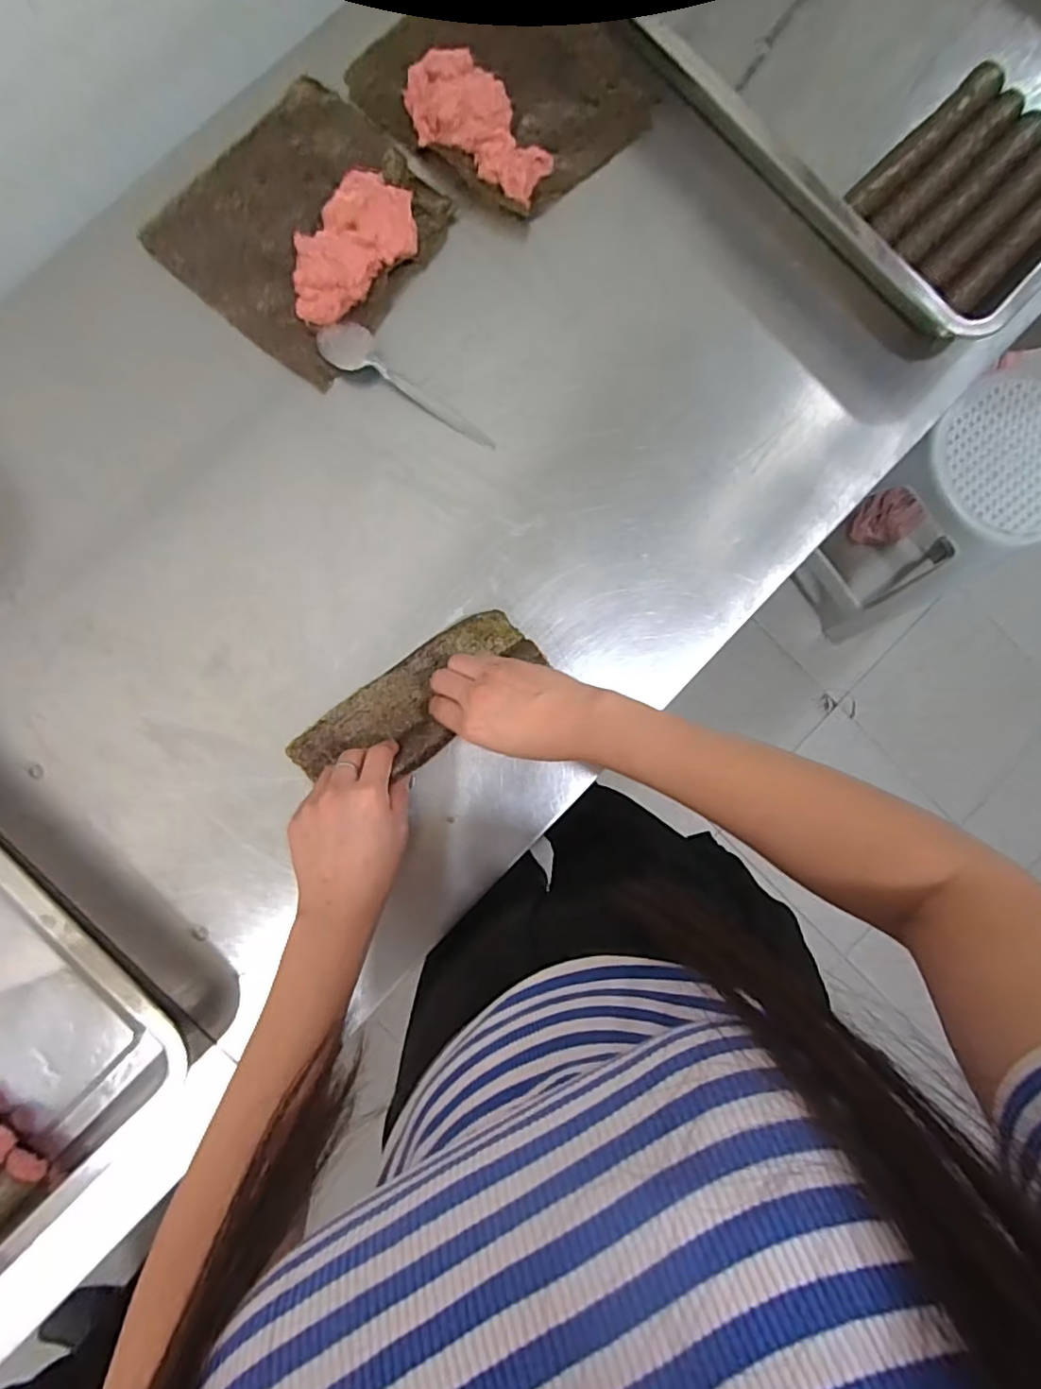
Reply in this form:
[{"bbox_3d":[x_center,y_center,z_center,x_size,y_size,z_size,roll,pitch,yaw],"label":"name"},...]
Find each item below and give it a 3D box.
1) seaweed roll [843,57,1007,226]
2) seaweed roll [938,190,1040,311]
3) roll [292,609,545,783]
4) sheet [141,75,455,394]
[{"bbox_3d":[0.347,-0.471,0.506,0.031,0.025,0.196,44,86,-2],"label":"seaweed roll"},{"bbox_3d":[0.424,-0.390,0.511,0.181,0.027,0.030,-44,92,-4],"label":"seaweed roll"},{"bbox_3d":[-0.080,0.009,0.463,0.200,0.033,0.075,-34,91,-4],"label":"roll"},{"bbox_3d":[-0.173,-0.382,0.476,0.182,0.024,0.197,40,86,-2],"label":"sheet"}]

